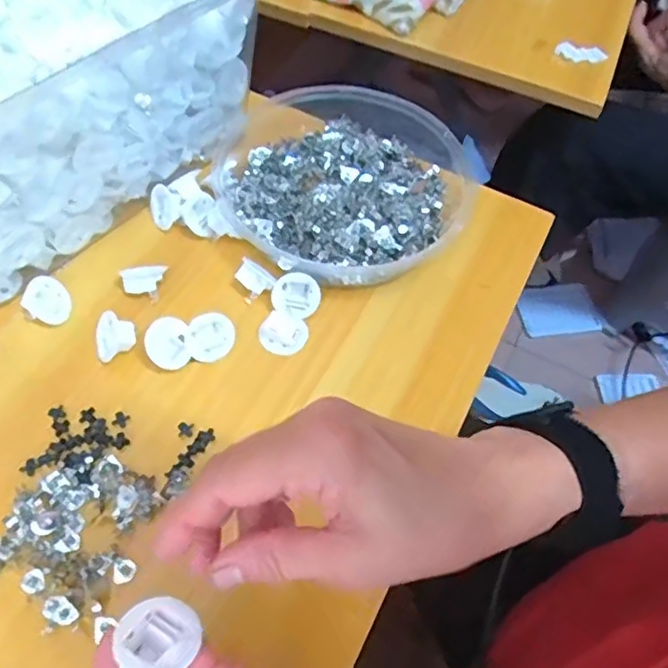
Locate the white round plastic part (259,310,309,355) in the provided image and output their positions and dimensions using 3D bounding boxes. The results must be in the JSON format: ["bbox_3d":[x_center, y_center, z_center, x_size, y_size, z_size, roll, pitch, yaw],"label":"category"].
[{"bbox_3d":[-0.034,-0.001,0.423,0.032,0.010,0.029,2,60,-4],"label":"white round plastic part"}]

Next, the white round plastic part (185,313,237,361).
[{"bbox_3d":[-0.082,0.002,0.410,0.031,0.007,0.033,41,77,-5],"label":"white round plastic part"}]

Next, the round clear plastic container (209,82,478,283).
[{"bbox_3d":[0.007,-0.121,0.477,0.193,0.032,0.180,2,60,-4],"label":"round clear plastic container"}]

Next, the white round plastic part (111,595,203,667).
[{"bbox_3d":[-0.071,0.123,0.250,0.033,0.011,0.033,8,33,-5],"label":"white round plastic part"}]

